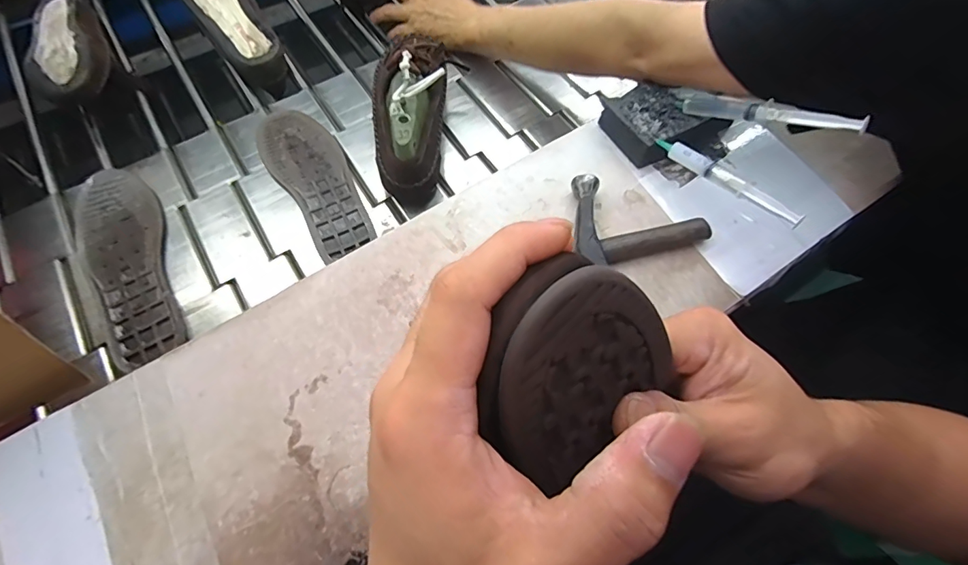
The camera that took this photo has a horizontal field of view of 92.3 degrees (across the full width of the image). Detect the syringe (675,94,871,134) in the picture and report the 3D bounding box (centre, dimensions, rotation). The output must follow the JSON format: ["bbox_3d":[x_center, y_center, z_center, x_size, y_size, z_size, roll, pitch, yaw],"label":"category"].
[{"bbox_3d":[0.267,-0.164,0.444,0.162,0.017,0.022,27,65,39],"label":"syringe"}]

